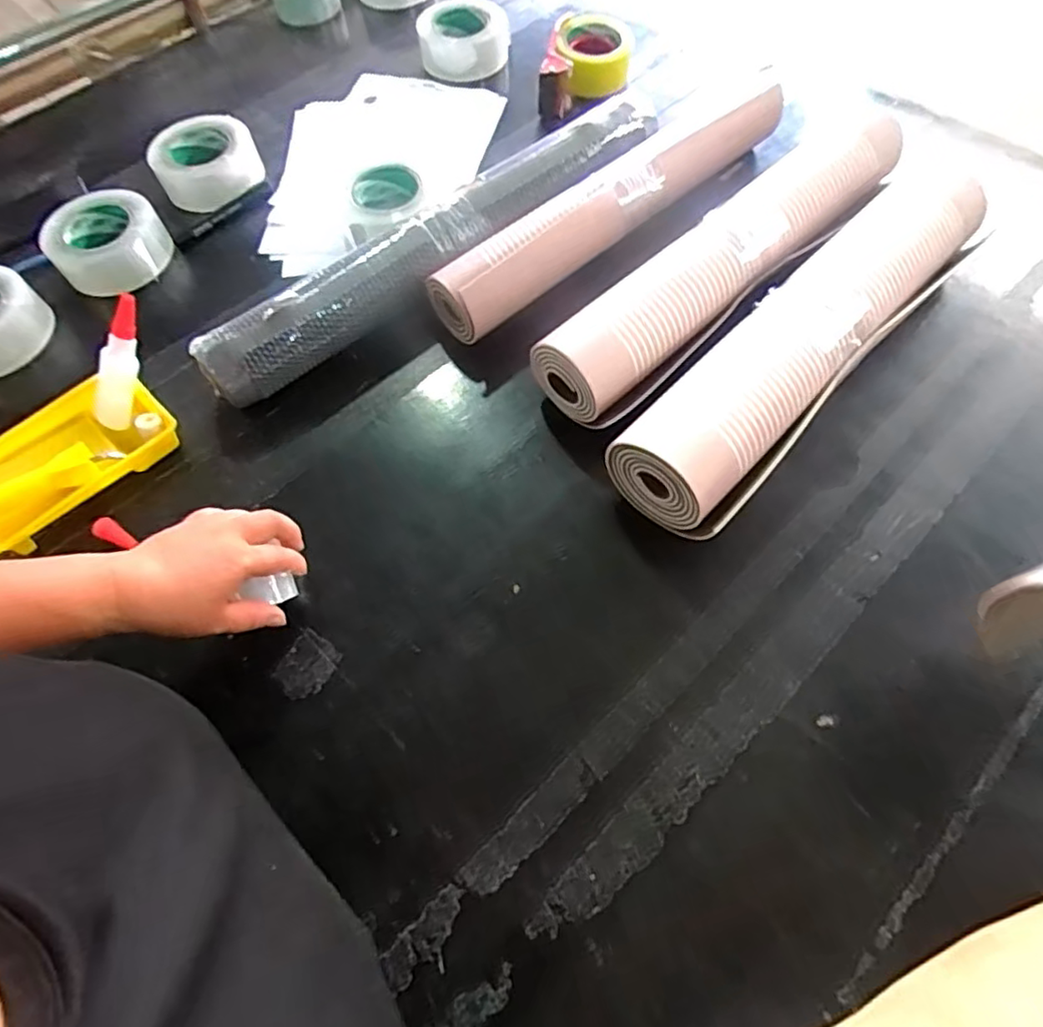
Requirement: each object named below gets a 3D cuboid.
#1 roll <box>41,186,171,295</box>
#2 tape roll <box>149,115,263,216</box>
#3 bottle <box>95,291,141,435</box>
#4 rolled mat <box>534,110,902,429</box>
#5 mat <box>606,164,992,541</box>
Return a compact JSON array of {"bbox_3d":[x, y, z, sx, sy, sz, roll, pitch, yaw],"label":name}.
[{"bbox_3d":[-0.499,-0.328,0.759,0.128,0.059,0.128,0,65,1],"label":"roll"},{"bbox_3d":[-0.410,-0.455,0.821,0.130,0.048,0.133,0,65,1],"label":"tape roll"},{"bbox_3d":[-0.402,-0.151,0.631,0.045,0.137,0.025,35,28,16],"label":"bottle"},{"bbox_3d":[0.223,-0.267,0.668,0.504,0.089,0.106,-40,70,-16],"label":"rolled mat"},{"bbox_3d":[0.284,-0.176,0.608,0.113,0.091,0.497,41,72,18],"label":"mat"}]

